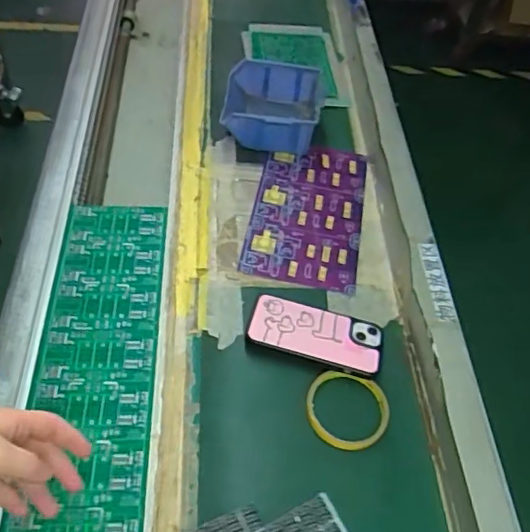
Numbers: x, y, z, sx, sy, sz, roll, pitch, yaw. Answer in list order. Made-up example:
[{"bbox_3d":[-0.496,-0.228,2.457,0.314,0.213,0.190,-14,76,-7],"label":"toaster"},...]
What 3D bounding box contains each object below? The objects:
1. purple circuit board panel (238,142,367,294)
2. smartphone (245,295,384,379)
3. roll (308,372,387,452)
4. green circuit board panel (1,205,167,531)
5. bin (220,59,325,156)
[{"bbox_3d":[0.057,-0.073,0.745,0.141,0.008,0.240,10,53,3],"label":"purple circuit board panel"},{"bbox_3d":[0.055,0.074,0.615,0.143,0.016,0.073,15,53,6],"label":"smartphone"},{"bbox_3d":[0.084,0.147,0.577,0.083,0.016,0.075,14,53,5],"label":"roll"},{"bbox_3d":[-0.177,0.145,0.569,0.121,0.007,0.540,1,53,-5],"label":"green circuit board panel"},{"bbox_3d":[0.012,-0.226,0.813,0.139,0.068,0.135,8,53,1],"label":"bin"}]

